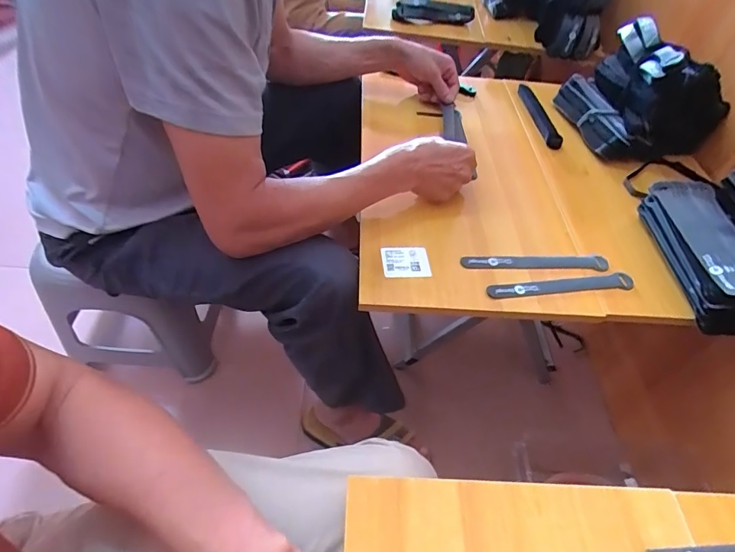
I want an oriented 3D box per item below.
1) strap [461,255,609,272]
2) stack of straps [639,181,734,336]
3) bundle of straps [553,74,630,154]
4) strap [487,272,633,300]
[{"bbox_3d":[0.226,-0.019,0.563,0.200,0.009,0.025,-2,51,-6],"label":"strap"},{"bbox_3d":[0.444,-0.033,0.564,0.095,0.058,0.216,3,50,-2],"label":"stack of straps"},{"bbox_3d":[0.412,-0.294,0.782,0.069,0.039,0.204,-1,50,-7],"label":"bundle of straps"},{"bbox_3d":[0.246,0.013,0.541,0.201,0.008,0.026,-5,57,-10],"label":"strap"}]

